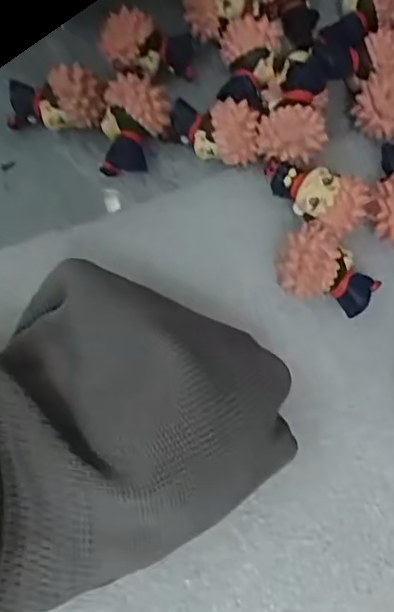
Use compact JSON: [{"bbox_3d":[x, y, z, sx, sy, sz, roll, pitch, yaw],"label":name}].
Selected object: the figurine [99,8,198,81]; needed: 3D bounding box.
[{"bbox_3d":[-0.014,-0.087,0.211,0.031,0.018,0.015,3,69,-37],"label":"figurine"}]

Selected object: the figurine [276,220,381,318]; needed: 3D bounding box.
[{"bbox_3d":[0.037,-0.009,0.182,0.029,0.022,0.020,36,71,8],"label":"figurine"}]

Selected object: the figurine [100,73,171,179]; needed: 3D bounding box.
[{"bbox_3d":[-0.019,-0.057,0.197,0.020,0.018,0.025,3,70,-4],"label":"figurine"}]

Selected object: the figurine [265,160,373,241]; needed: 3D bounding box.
[{"bbox_3d":[0.035,-0.033,0.186,0.032,0.011,0.015,30,74,20],"label":"figurine"}]

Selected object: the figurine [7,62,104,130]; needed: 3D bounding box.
[{"bbox_3d":[-0.045,-0.065,0.198,0.030,0.018,0.015,7,70,-3],"label":"figurine"}]

